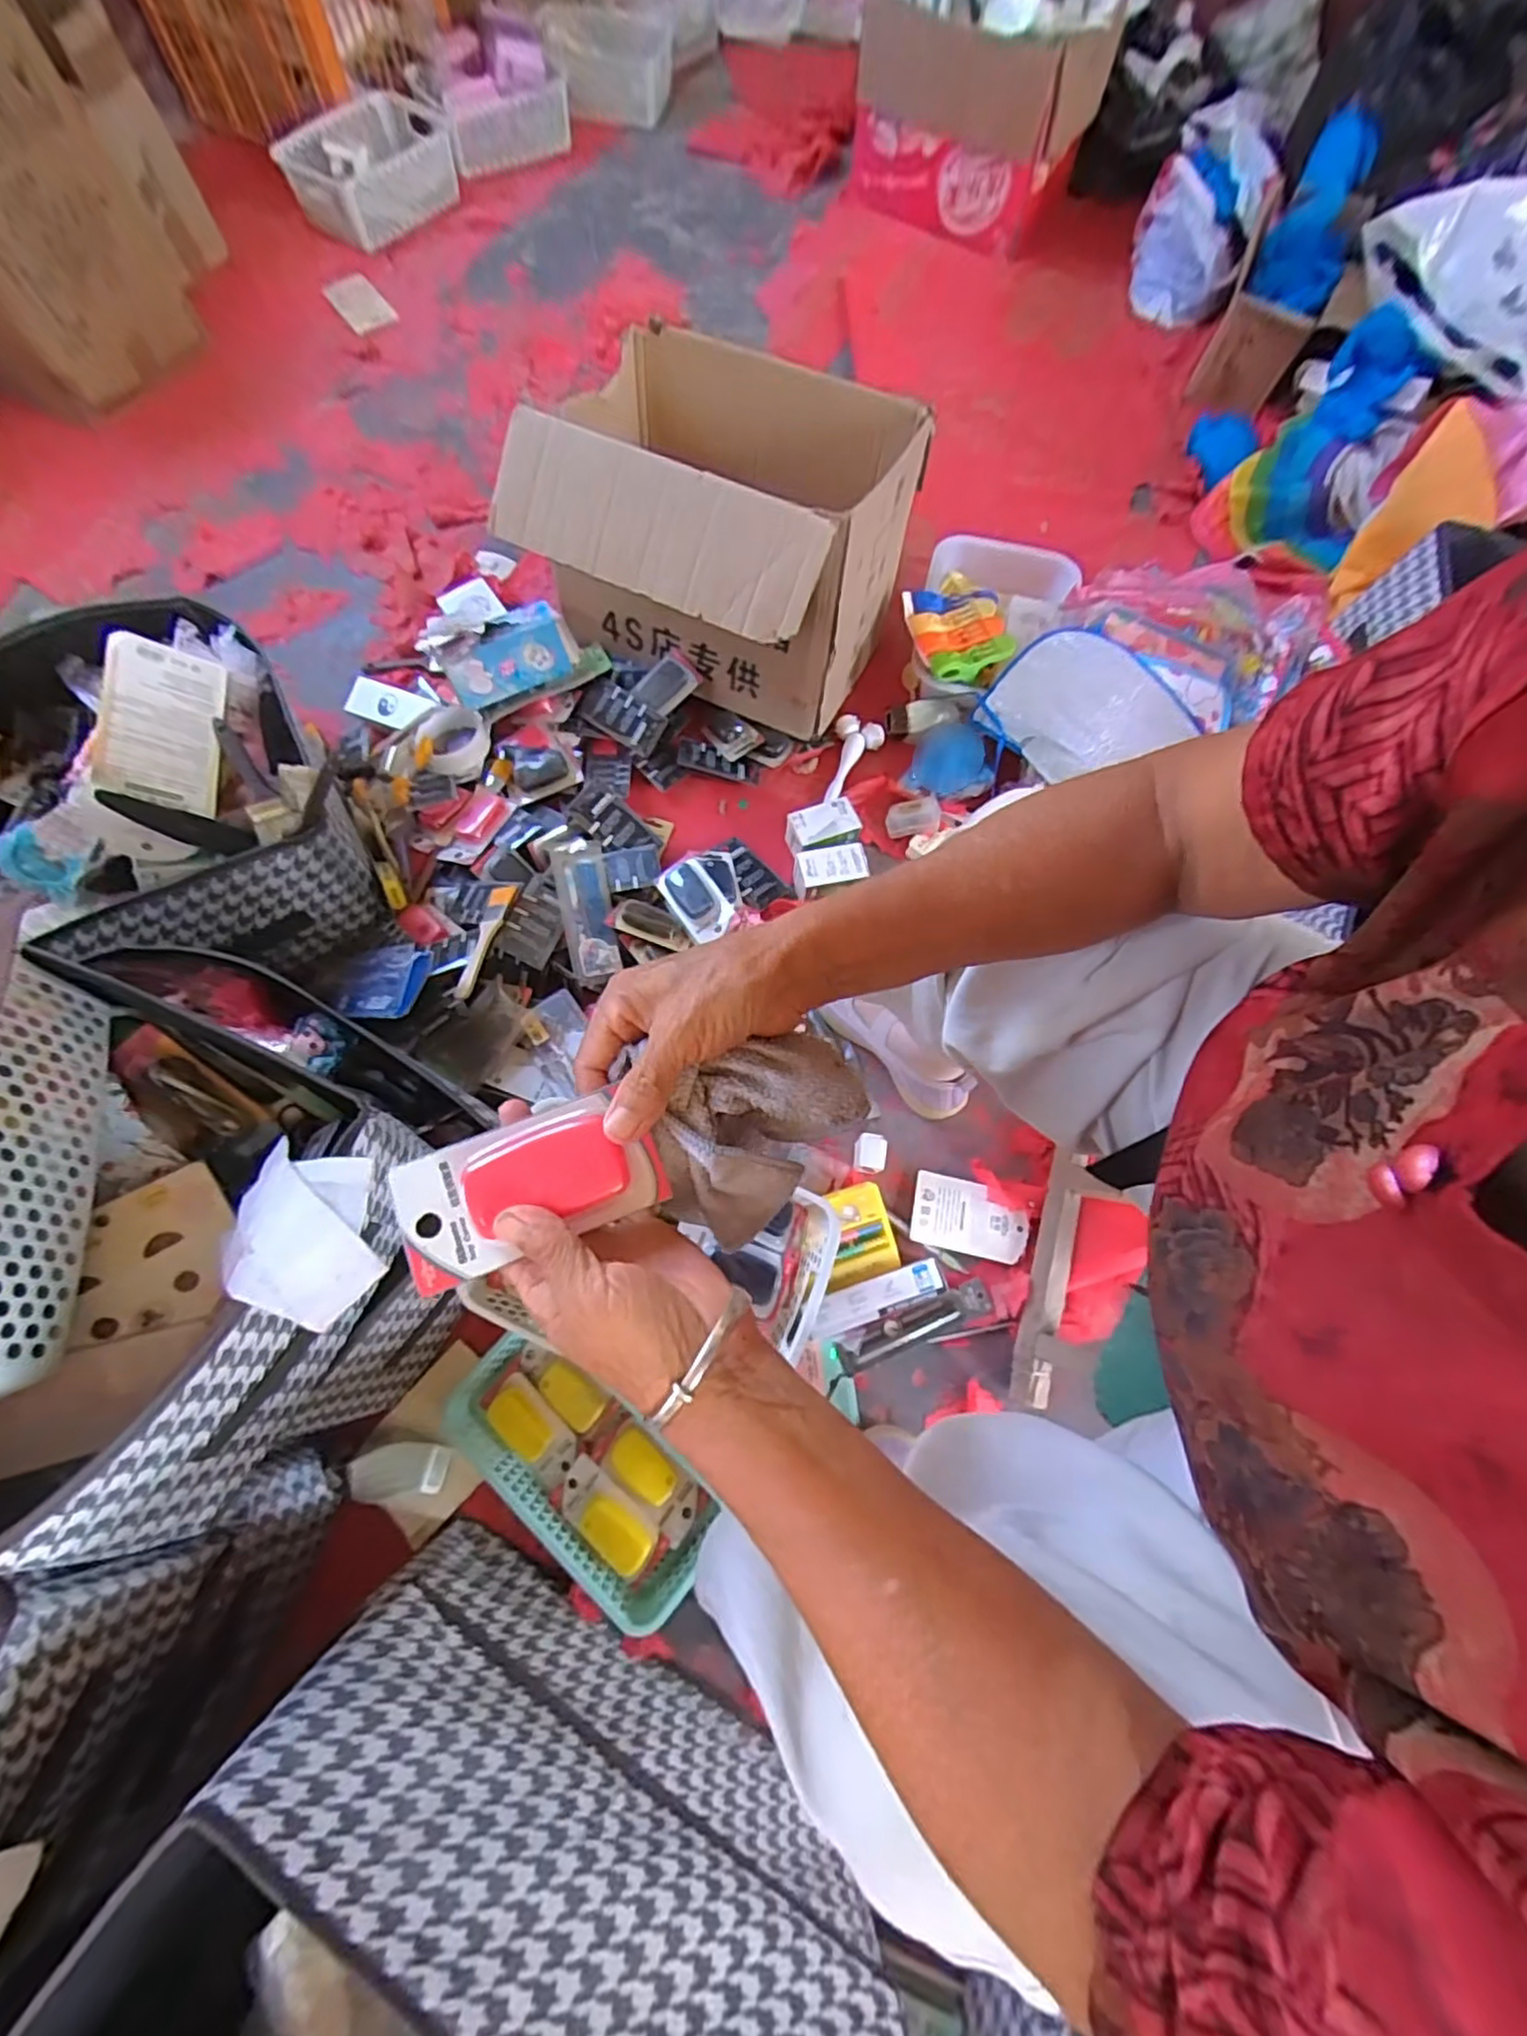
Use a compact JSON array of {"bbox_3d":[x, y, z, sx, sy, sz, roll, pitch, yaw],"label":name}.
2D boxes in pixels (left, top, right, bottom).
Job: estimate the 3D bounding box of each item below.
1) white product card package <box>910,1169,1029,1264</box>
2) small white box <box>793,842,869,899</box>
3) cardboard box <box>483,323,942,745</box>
[{"bbox_3d":[0.224,0.215,0.743,0.119,0.010,0.077,13,71,2],"label":"white product card package"},{"bbox_3d":[0.082,-0.186,0.848,0.091,0.035,0.047,-13,71,-7],"label":"small white box"},{"bbox_3d":[-0.045,-0.599,0.861,0.394,0.289,0.406,26,72,7],"label":"cardboard box"}]

